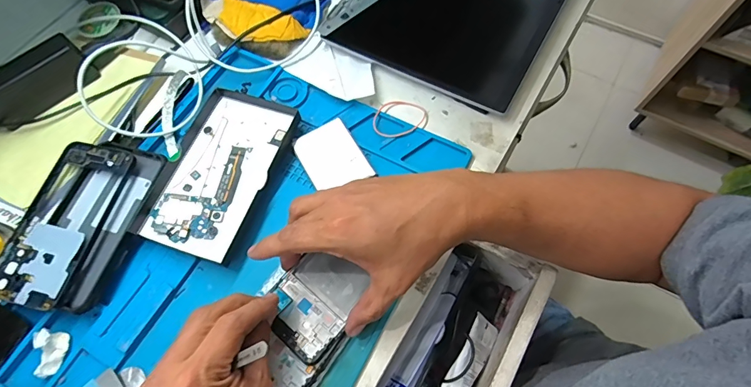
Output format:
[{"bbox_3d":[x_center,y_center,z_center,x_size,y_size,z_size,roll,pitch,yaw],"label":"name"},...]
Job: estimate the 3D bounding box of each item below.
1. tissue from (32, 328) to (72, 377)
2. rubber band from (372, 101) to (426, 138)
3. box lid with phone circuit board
[{"bbox_3d":[-0.284,0.138,0.355,0.020,0.018,0.038,-10,67,-3],"label":"tissue"},{"bbox_3d":[0.025,-0.084,0.450,0.049,0.006,0.058,28,70,12],"label":"rubber band"},{"bbox_3d":[-0.160,-0.025,0.421,0.108,0.018,0.177,18,68,8],"label":"box lid with phone circuit board"}]

